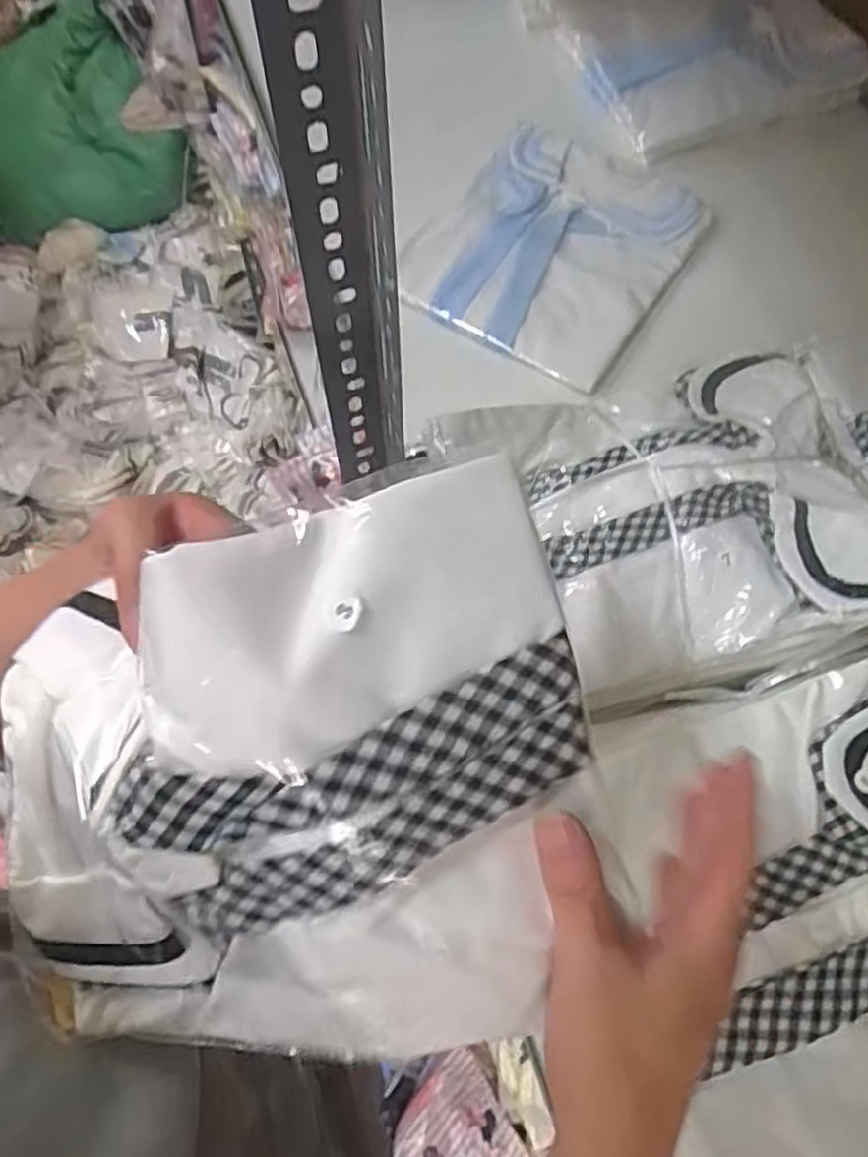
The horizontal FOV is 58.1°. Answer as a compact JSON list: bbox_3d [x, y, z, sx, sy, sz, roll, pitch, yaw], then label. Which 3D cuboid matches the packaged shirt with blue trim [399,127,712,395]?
[{"bbox_3d":[0.114,-0.312,0.734,0.214,0.024,0.283,31,67,12],"label":"packaged shirt with blue trim"}]

